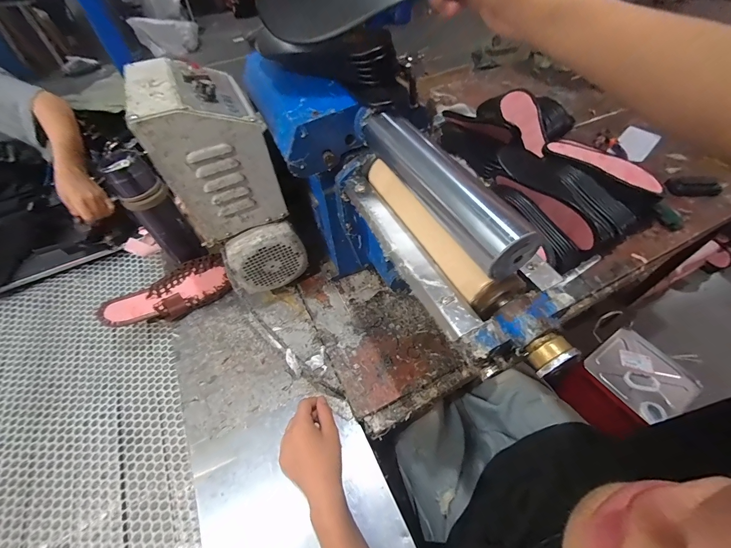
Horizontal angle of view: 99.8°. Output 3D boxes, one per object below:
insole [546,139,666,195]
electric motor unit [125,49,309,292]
[{"bbox_3d":[0.519,-0.240,0.672,0.078,0.030,0.228,-30,57,-19],"label":"insole"},{"bbox_3d":[-0.233,-0.148,0.517,0.151,0.307,0.220,-30,57,-19],"label":"electric motor unit"}]

